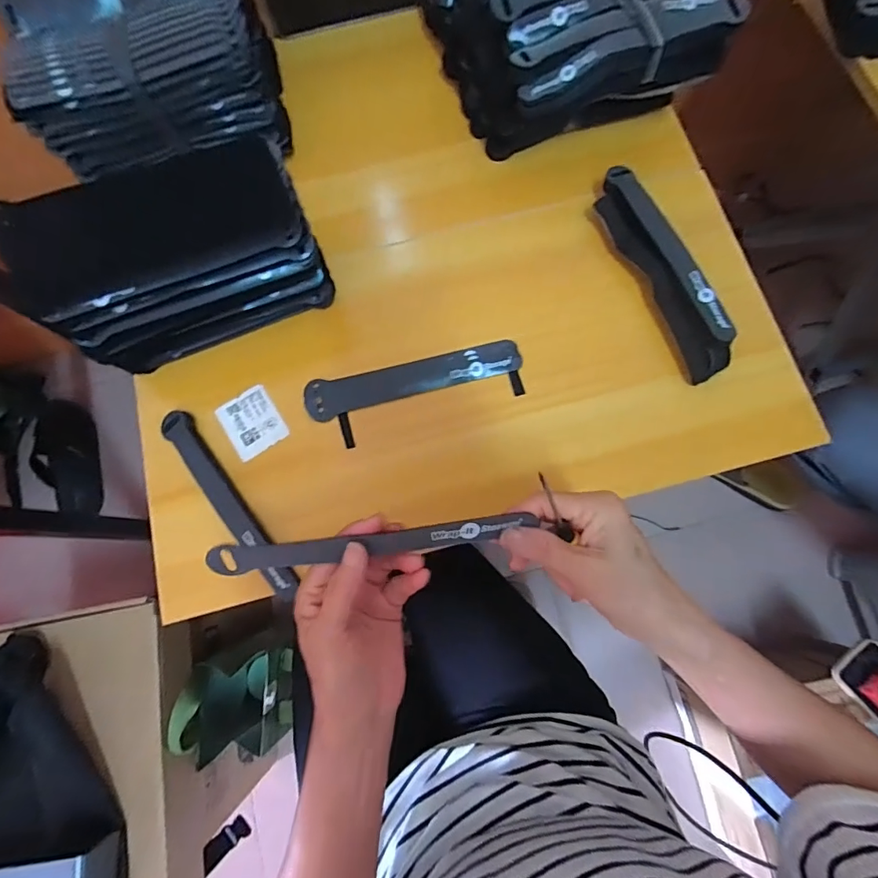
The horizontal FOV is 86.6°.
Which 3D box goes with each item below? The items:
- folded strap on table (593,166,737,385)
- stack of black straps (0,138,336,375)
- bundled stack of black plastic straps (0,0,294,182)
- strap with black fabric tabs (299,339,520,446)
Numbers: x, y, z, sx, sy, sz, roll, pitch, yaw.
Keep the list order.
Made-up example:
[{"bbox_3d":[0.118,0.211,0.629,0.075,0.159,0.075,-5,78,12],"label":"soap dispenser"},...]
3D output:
[{"bbox_3d":[0.201,-0.154,0.425,0.037,0.039,0.212,-21,78,-4],"label":"folded strap on table"},{"bbox_3d":[-0.206,-0.142,0.383,0.206,0.138,0.084,-20,78,-4],"label":"stack of black straps"},{"bbox_3d":[-0.266,-0.349,0.438,0.205,0.129,0.155,-12,77,-2],"label":"bundled stack of black plastic straps"},{"bbox_3d":[-0.020,-0.044,0.426,0.197,0.004,0.060,-12,77,-2],"label":"strap with black fabric tabs"}]

